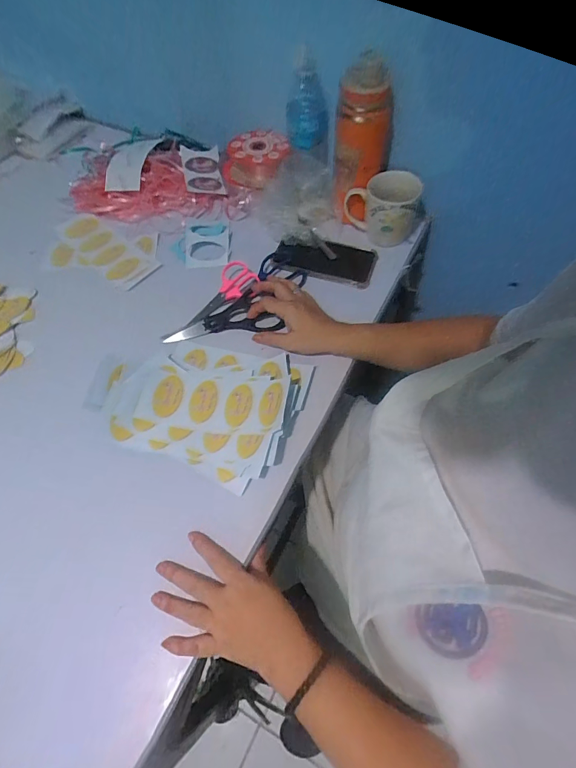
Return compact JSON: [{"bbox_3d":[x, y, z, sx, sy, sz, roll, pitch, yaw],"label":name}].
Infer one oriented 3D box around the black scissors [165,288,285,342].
[{"bbox_3d":[-0.099,-0.102,0.585,0.175,0.013,0.060,-7,77,1],"label":"black scissors"}]

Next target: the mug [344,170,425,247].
[{"bbox_3d":[0.166,-0.280,0.635,0.117,0.094,0.088,-16,62,-6],"label":"mug"}]

